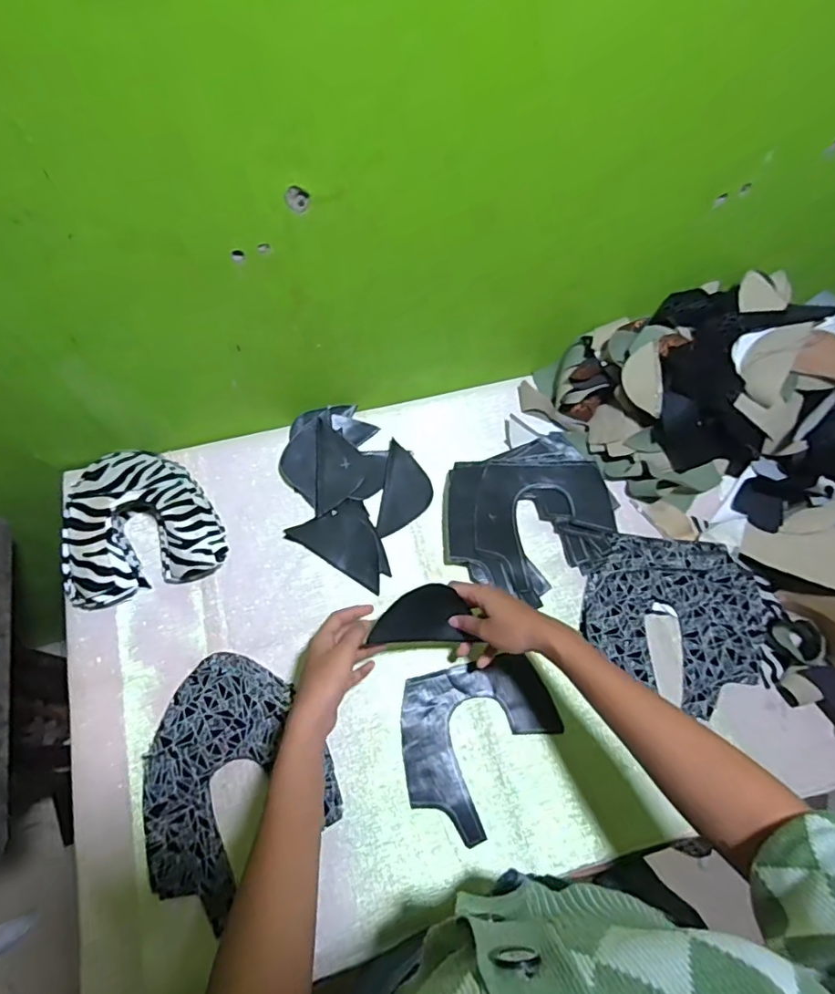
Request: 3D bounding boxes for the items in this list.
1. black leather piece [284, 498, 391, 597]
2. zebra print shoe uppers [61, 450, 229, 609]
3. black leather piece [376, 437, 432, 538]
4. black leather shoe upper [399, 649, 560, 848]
[{"bbox_3d":[-0.093,0.069,0.677,0.099,0.010,0.118,-26,70,-14],"label":"black leather piece"},{"bbox_3d":[-0.335,0.026,0.644,0.174,0.071,0.179,-18,69,-11],"label":"zebra print shoe uppers"},{"bbox_3d":[-0.013,-0.010,0.709,0.062,0.004,0.130,8,66,0],"label":"black leather piece"},{"bbox_3d":[0.074,0.274,0.600,0.176,0.007,0.168,-9,67,-7],"label":"black leather shoe upper"}]

